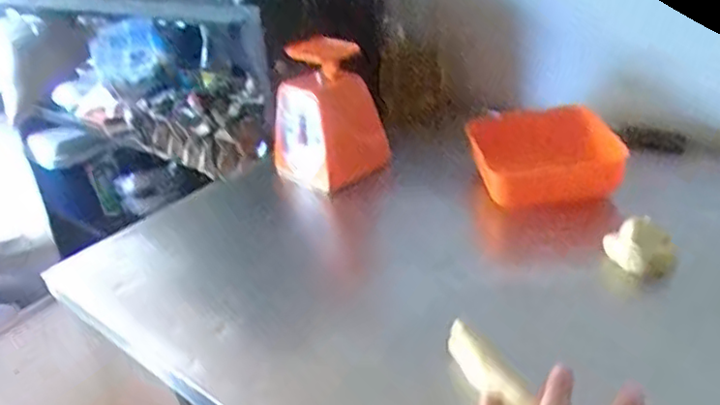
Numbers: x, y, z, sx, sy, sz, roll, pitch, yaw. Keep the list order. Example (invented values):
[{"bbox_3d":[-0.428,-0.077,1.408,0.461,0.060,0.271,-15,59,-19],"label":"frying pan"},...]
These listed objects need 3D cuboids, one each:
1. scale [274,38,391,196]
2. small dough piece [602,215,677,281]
[{"bbox_3d":[-0.043,-0.113,0.834,0.130,0.168,0.093,18,36,40],"label":"scale"},{"bbox_3d":[0.253,0.038,0.604,0.060,0.032,0.048,7,30,26],"label":"small dough piece"}]

